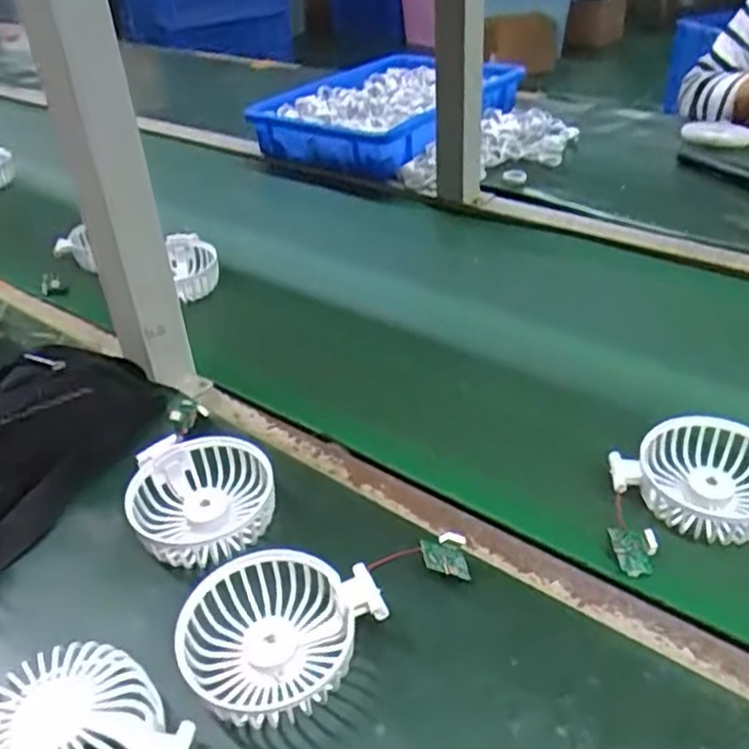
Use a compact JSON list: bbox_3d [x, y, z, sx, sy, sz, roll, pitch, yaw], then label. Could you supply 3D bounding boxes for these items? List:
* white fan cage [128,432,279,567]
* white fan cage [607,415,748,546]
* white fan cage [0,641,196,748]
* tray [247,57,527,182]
[{"bbox_3d":[-0.109,0.081,0.474,0.086,0.040,0.086,-3,37,2],"label":"white fan cage"},{"bbox_3d":[0.211,0.063,0.467,0.095,0.032,0.082,23,45,33],"label":"white fan cage"},{"bbox_3d":[-0.142,0.171,0.354,0.094,0.038,0.083,-18,39,-17],"label":"white fan cage"},{"bbox_3d":[0.016,-0.373,1.031,0.253,0.052,0.333,23,45,32],"label":"tray"}]

